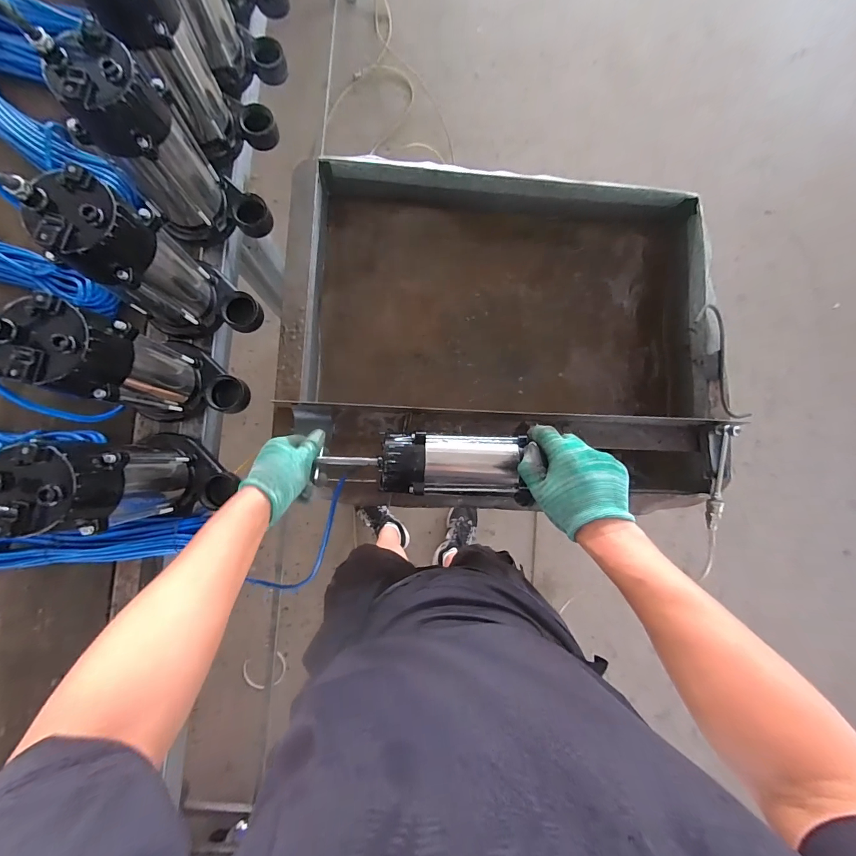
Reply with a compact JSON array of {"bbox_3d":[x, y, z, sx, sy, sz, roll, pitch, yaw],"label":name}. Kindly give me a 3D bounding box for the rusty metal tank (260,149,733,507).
[{"bbox_3d":[0.130,-0.173,0.713,0.749,0.204,0.574,2,85,-4],"label":"rusty metal tank"}]

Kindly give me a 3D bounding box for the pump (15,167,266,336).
[{"bbox_3d":[-0.330,-0.188,0.470,0.134,0.235,0.110,31,84,-1],"label":"pump"}]

